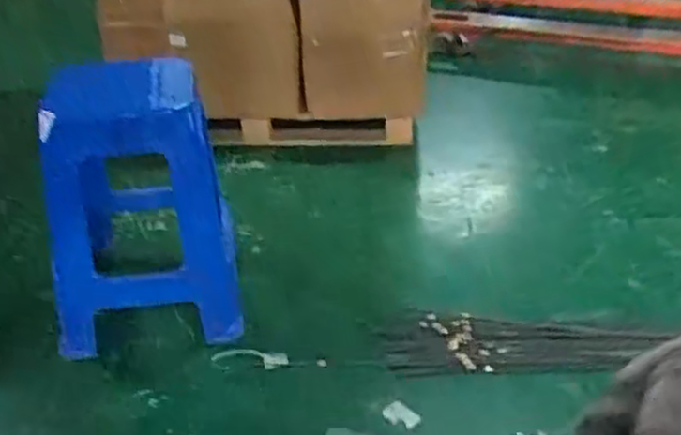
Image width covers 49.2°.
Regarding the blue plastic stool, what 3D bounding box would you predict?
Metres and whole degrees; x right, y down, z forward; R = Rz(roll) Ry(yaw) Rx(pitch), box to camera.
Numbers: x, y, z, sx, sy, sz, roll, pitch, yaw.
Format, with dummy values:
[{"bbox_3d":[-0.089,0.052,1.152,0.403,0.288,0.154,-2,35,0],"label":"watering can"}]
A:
[{"bbox_3d":[-0.458,-0.076,1.694,0.395,0.583,0.473,-8,32,-12],"label":"blue plastic stool"}]

